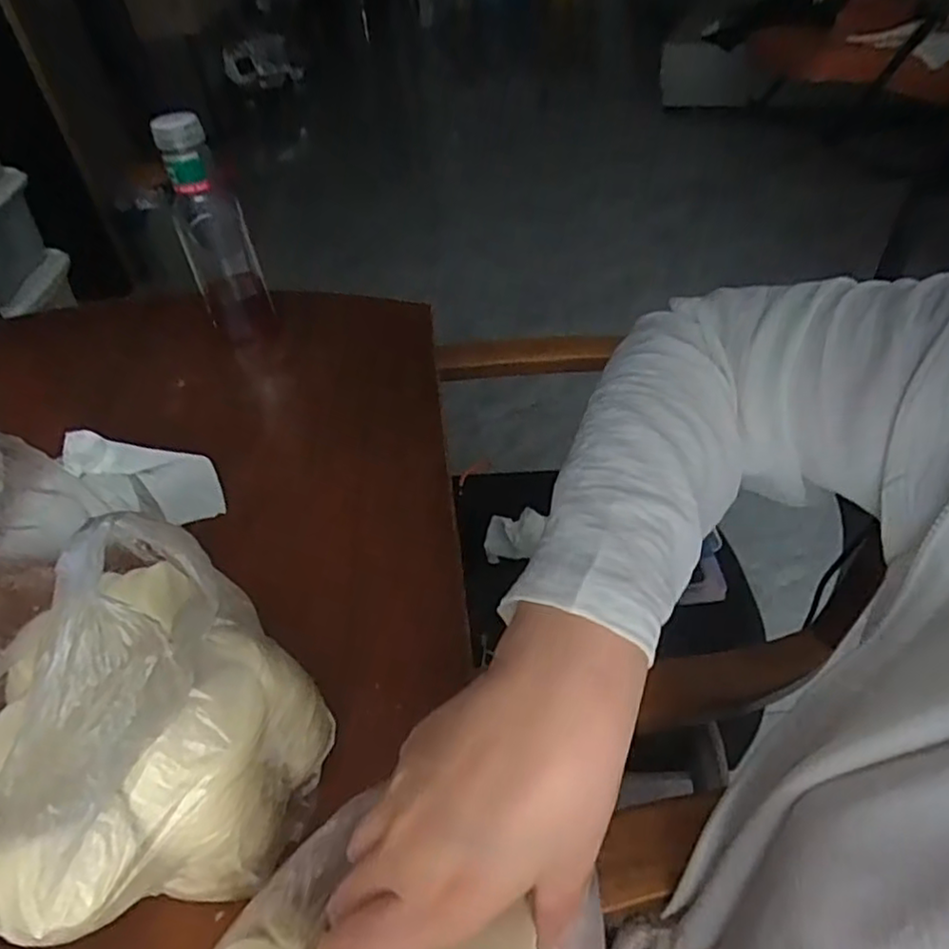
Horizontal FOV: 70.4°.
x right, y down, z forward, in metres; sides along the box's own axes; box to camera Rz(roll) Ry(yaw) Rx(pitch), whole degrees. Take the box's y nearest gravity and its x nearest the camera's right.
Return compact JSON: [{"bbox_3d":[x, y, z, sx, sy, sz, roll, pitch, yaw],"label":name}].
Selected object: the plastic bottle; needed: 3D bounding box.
[{"bbox_3d":[-0.242,-0.222,0.627,0.060,0.194,0.052,-23,45,-17],"label":"plastic bottle"}]

